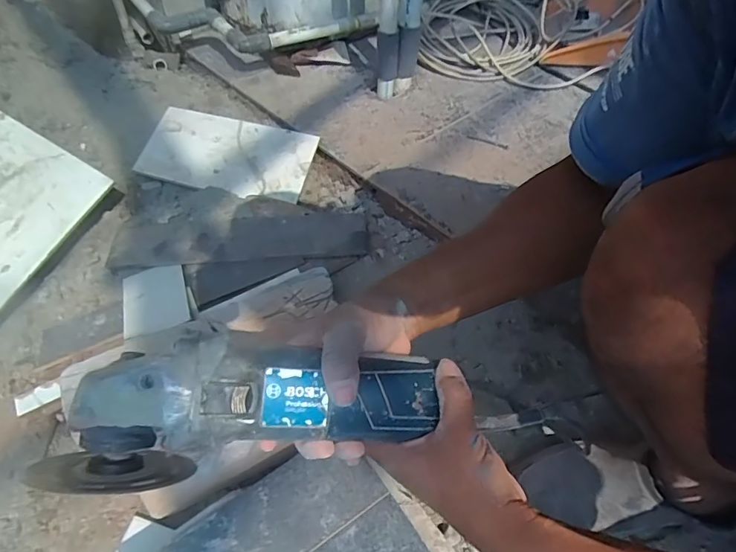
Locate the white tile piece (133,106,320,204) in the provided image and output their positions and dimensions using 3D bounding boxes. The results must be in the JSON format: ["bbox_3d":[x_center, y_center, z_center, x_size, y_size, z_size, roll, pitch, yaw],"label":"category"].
[{"bbox_3d":[-0.243,-0.217,0.848,0.294,0.015,0.161,15,58,11],"label":"white tile piece"}]

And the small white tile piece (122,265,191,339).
[{"bbox_3d":[-0.306,0.032,0.694,0.088,0.012,0.145,-18,40,-13],"label":"small white tile piece"}]

